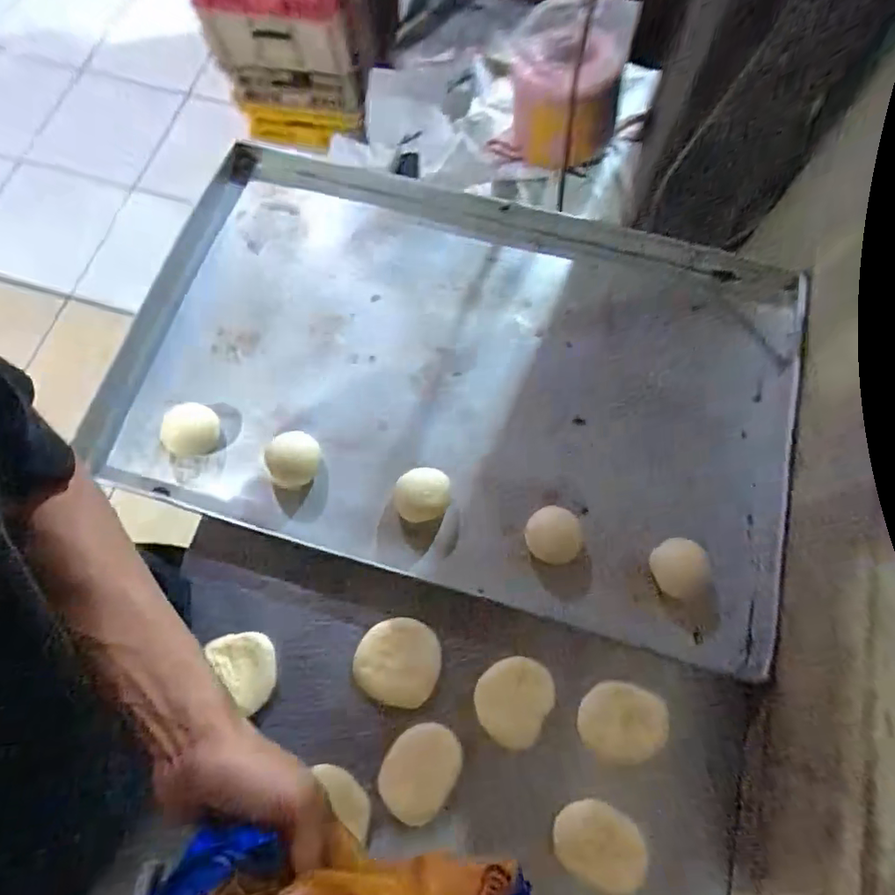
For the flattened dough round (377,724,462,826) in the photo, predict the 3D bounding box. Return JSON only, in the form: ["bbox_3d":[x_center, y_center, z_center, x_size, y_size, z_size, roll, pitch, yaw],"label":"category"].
[{"bbox_3d":[-0.023,0.279,0.466,0.059,0.016,0.074,33,75,11],"label":"flattened dough round"}]

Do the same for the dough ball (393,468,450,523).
[{"bbox_3d":[-0.025,0.048,0.537,0.053,0.030,0.051,0,72,1],"label":"dough ball"}]

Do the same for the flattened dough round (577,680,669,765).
[{"bbox_3d":[0.156,0.244,0.480,0.073,0.009,0.064,17,73,7],"label":"flattened dough round"}]

